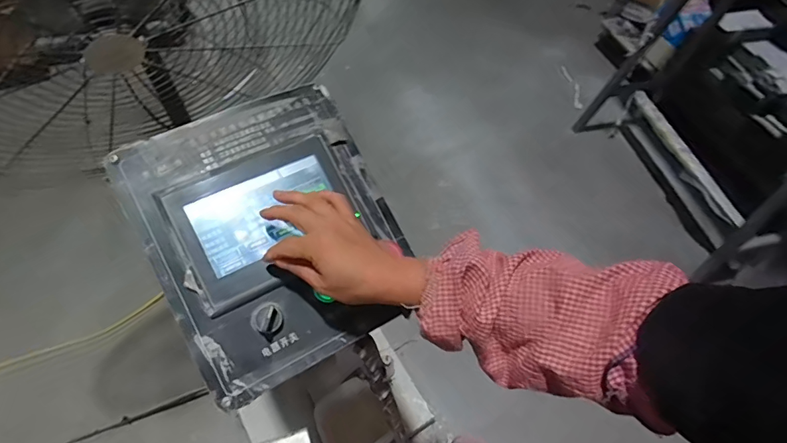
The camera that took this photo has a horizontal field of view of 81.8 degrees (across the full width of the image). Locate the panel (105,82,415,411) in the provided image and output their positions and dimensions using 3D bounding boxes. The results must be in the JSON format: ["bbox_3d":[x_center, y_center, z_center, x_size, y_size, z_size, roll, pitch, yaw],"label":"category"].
[{"bbox_3d":[-0.142,0.020,0.550,0.255,0.110,0.295,-27,84,-19],"label":"panel"}]

